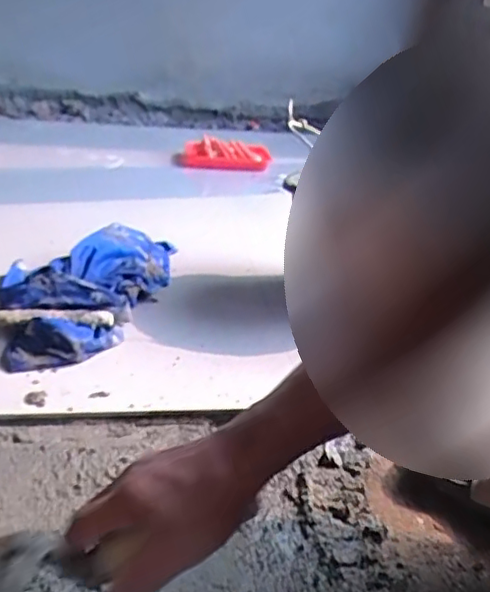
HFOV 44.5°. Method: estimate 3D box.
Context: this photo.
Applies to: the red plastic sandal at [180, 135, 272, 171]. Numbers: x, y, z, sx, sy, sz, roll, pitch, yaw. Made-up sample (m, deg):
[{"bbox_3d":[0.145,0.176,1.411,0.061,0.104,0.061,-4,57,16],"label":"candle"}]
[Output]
[{"bbox_3d":[-0.053,-0.411,1.754,0.276,0.072,0.134,-1,26,-13],"label":"red plastic sandal"}]

